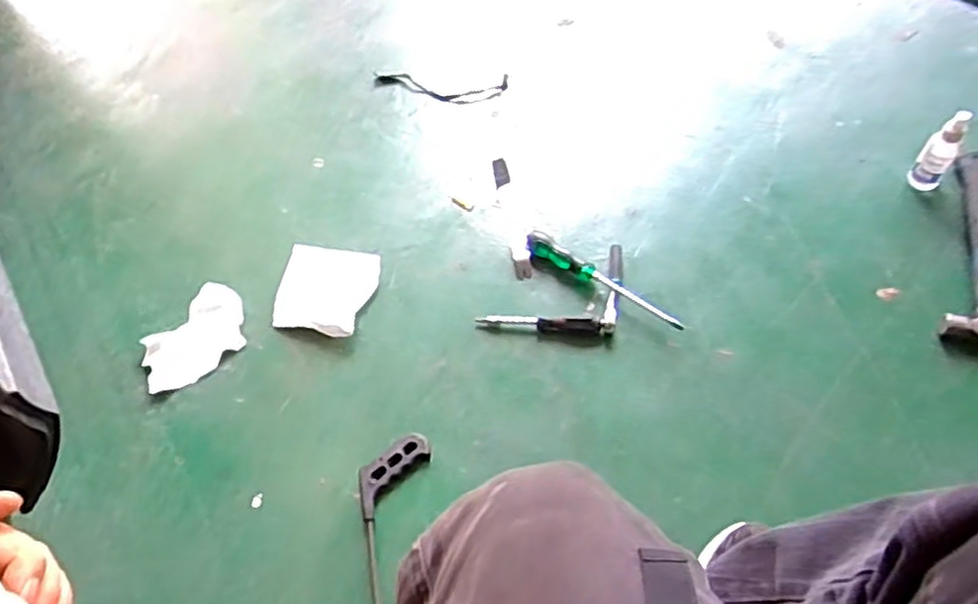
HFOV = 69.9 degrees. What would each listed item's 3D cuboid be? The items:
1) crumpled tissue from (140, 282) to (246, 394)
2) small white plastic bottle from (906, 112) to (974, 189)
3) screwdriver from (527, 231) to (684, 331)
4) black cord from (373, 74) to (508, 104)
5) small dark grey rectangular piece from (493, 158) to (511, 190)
[{"bbox_3d":[-0.428,0.052,1.014,0.165,0.016,0.113,-40,66,-18],"label":"crumpled tissue"},{"bbox_3d":[0.661,-0.219,1.021,0.049,0.127,0.049,32,67,20],"label":"small white plastic bottle"},{"bbox_3d":[0.162,-0.032,1.015,0.259,0.033,0.033,33,68,20],"label":"screwdriver"},{"bbox_3d":[-0.089,-0.383,1.252,0.242,0.009,0.069,2,61,5],"label":"black cord"},{"bbox_3d":[0.020,-0.213,1.144,0.024,0.004,0.061,-8,60,-1],"label":"small dark grey rectangular piece"}]

